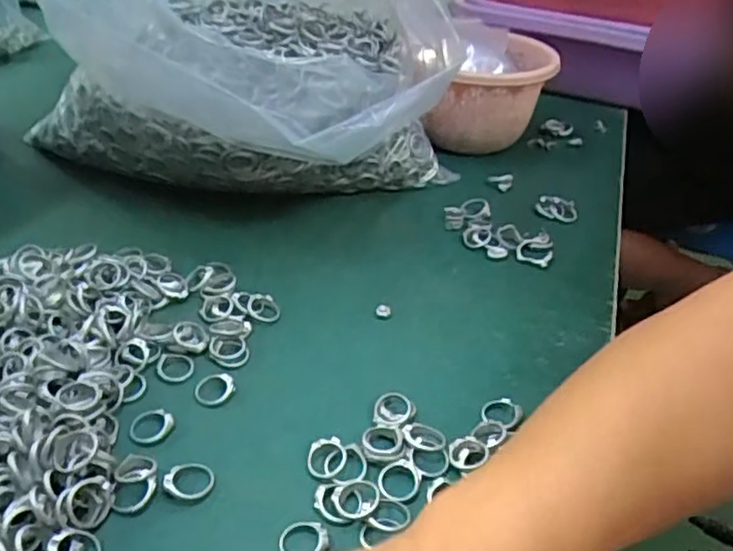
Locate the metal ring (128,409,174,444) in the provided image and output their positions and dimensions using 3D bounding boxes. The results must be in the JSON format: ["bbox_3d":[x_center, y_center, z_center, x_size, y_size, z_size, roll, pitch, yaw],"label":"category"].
[{"bbox_3d":[-0.111,0.077,0.343,0.022,0.004,0.021,-9,37,-19],"label":"metal ring"}]

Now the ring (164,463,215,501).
[{"bbox_3d":[-0.085,0.097,0.317,0.022,0.005,0.021,7,34,4],"label":"ring"}]

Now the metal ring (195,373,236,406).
[{"bbox_3d":[-0.084,0.062,0.368,0.022,0.007,0.020,3,34,-2],"label":"metal ring"}]

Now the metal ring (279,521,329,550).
[{"bbox_3d":[-0.028,0.116,0.295,0.022,0.004,0.018,2,34,-2],"label":"metal ring"}]

